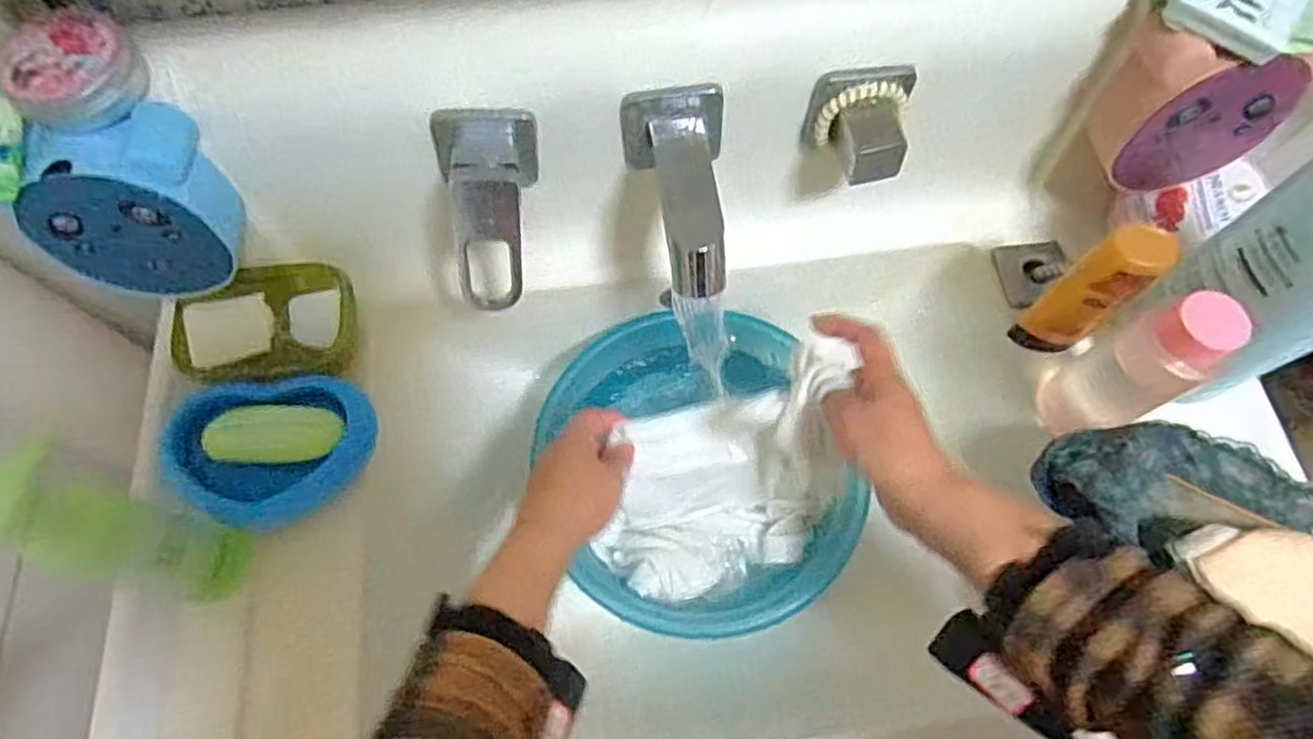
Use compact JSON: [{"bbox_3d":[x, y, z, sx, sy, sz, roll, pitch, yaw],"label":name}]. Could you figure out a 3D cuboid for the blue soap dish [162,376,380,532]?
[{"bbox_3d":[-0.260,0.055,0.473,0.125,0.034,0.099,-4,67,-1],"label":"blue soap dish"}]

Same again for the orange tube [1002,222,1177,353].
[{"bbox_3d":[0.286,-0.049,0.469,0.032,0.132,0.036,-27,70,-10],"label":"orange tube"}]

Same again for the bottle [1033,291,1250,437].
[{"bbox_3d":[0.295,0.004,0.447,0.044,0.145,0.057,-40,72,-15],"label":"bottle"}]

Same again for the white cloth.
[{"bbox_3d":[0.044,0.082,0.505,0.178,0.177,0.120,-13,68,-5],"label":"white cloth"}]

